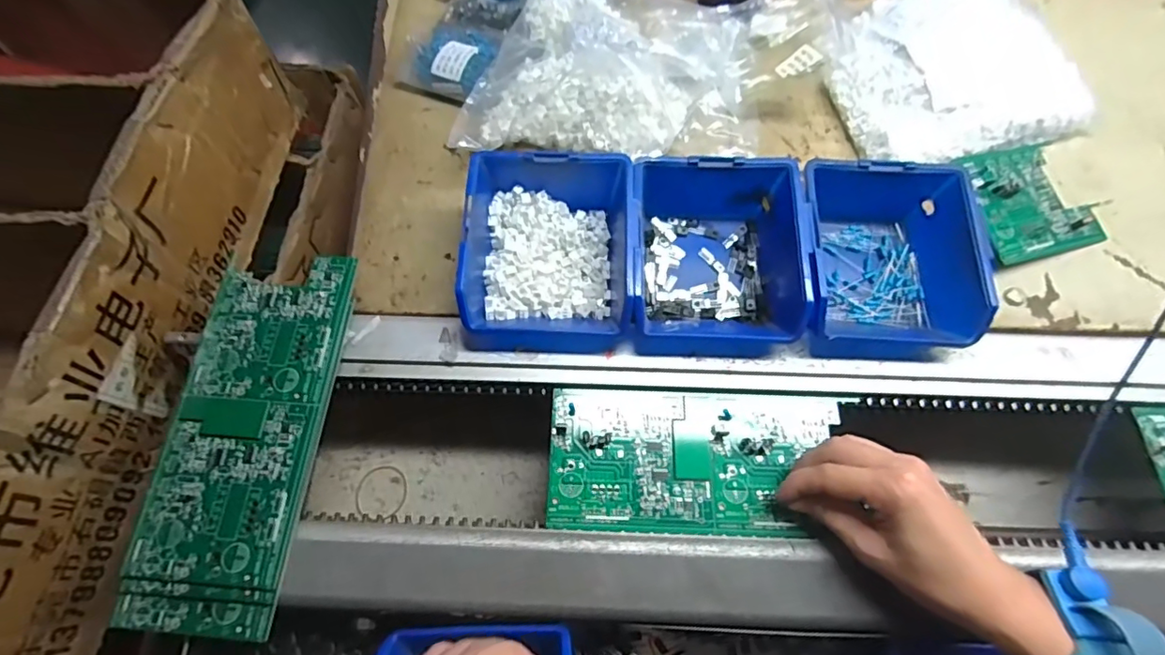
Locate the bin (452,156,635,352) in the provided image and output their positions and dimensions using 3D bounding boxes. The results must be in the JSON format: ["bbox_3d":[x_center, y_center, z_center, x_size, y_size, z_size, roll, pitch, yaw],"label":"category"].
[{"bbox_3d":[-0.024,-0.058,0.393,0.119,0.058,0.138,2,66,0],"label":"bin"}]

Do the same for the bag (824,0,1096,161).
[{"bbox_3d":[0.325,-0.234,0.479,0.202,0.046,0.180,-16,67,-7],"label":"bag"}]

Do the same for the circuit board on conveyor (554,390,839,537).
[{"bbox_3d":[0.075,0.091,0.369,0.191,0.005,0.092,2,66,0],"label":"circuit board on conveyor"}]

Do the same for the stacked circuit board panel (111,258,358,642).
[{"bbox_3d":[-0.220,0.066,0.356,0.090,0.010,0.240,5,70,-1],"label":"stacked circuit board panel"}]

